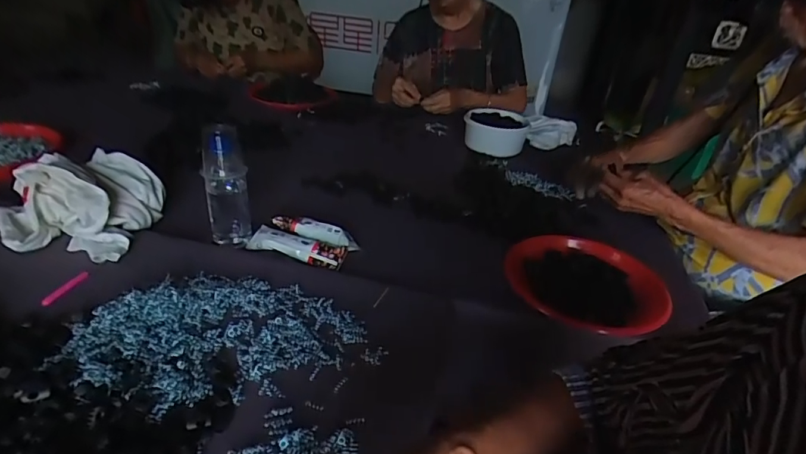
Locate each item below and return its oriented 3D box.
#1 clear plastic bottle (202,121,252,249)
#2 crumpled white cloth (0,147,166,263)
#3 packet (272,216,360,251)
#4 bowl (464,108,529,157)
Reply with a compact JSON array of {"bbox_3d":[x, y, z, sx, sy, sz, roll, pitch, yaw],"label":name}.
[{"bbox_3d":[-0.262,-0.064,0.688,0.060,0.166,0.060,-8,33,-23],"label":"clear plastic bottle"},{"bbox_3d":[-0.479,-0.044,0.673,0.195,0.092,0.193,5,31,-3],"label":"crumpled white cloth"},{"bbox_3d":[-0.139,0.005,0.736,0.143,0.028,0.027,18,32,18],"label":"packet"},{"bbox_3d":[0.229,-0.232,1.130,0.144,0.086,0.163,16,32,16],"label":"bowl"}]

